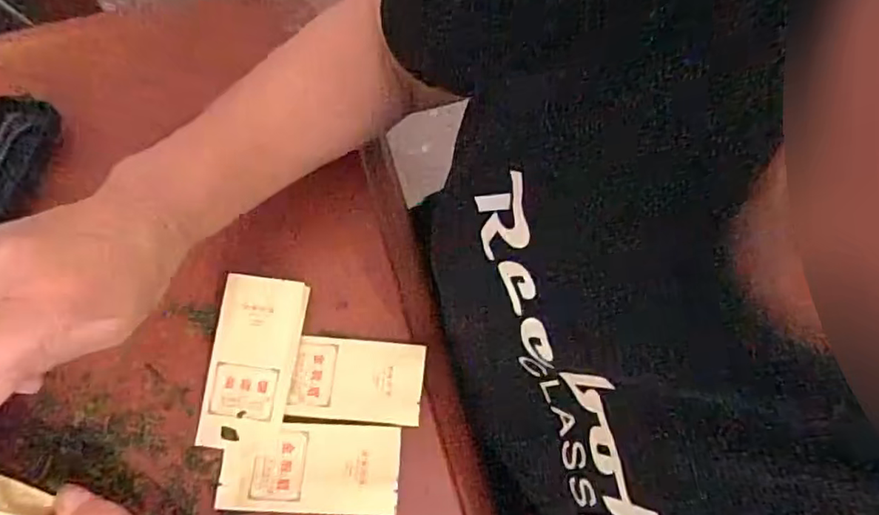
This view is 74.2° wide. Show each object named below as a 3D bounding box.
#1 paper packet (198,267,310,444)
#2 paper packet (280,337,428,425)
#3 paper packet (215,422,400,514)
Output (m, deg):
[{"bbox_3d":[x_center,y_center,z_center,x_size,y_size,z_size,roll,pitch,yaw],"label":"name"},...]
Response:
[{"bbox_3d":[-0.121,0.066,0.375,0.053,0.007,0.107,8,80,-1],"label":"paper packet"},{"bbox_3d":[-0.054,0.079,0.380,0.085,0.008,0.052,5,70,-1],"label":"paper packet"},{"bbox_3d":[-0.080,0.129,0.358,0.108,0.004,0.051,1,65,2],"label":"paper packet"}]

